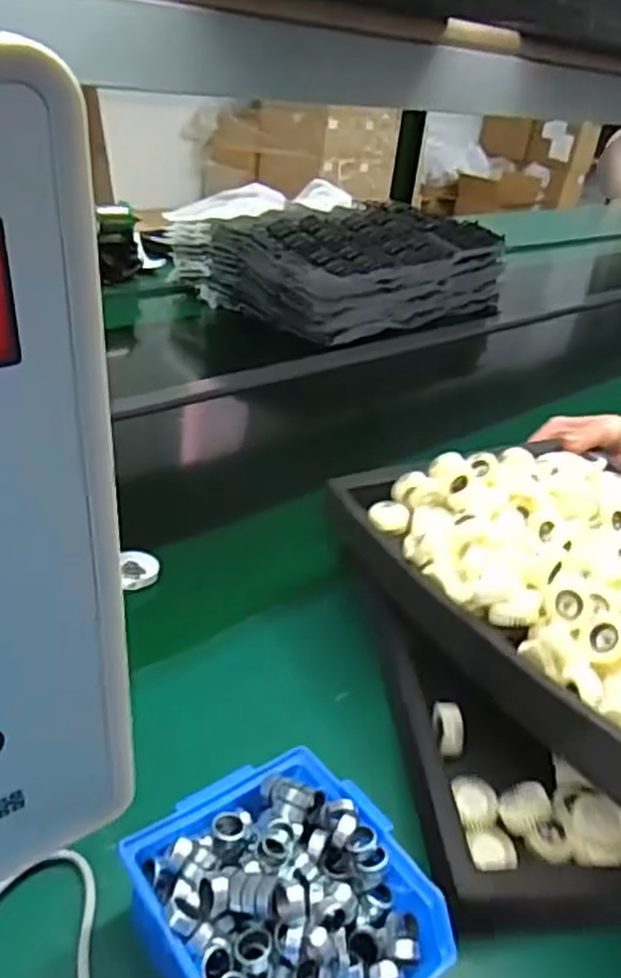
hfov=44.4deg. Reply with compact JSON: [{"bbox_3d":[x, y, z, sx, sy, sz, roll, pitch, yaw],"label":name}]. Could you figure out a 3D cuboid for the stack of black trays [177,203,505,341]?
[{"bbox_3d":[0.083,-0.450,1.495,0.379,0.158,0.561,31,37,34],"label":"stack of black trays"}]

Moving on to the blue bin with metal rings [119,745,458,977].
[{"bbox_3d":[-0.016,0.221,0.395,0.129,0.075,0.137,-17,38,-36],"label":"blue bin with metal rings"}]

